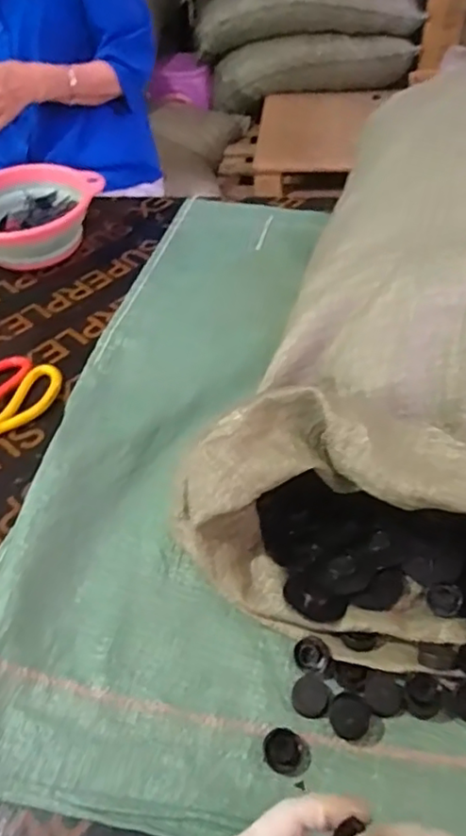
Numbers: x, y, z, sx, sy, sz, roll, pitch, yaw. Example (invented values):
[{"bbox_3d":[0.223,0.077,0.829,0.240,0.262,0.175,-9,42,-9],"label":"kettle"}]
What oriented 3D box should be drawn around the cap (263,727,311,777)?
[{"bbox_3d":[0.038,0.237,0.437,0.033,0.008,0.028,11,50,15],"label":"cap"}]

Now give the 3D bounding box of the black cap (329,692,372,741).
[{"bbox_3d":[0.086,0.218,0.450,0.029,0.013,0.032,12,50,15],"label":"black cap"}]

